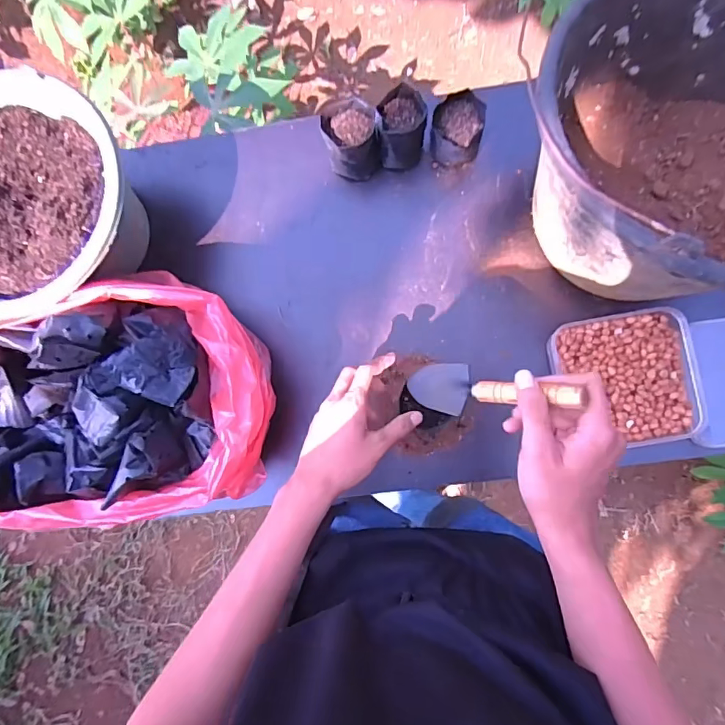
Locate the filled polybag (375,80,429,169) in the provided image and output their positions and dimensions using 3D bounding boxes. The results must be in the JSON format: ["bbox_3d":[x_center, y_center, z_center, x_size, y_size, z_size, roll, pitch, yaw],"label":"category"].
[{"bbox_3d":[0.048,-0.285,0.590,0.053,0.077,0.065,-1,86,1],"label":"filled polybag"}]

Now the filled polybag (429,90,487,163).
[{"bbox_3d":[0.114,-0.275,0.596,0.060,0.076,0.072,-1,86,1],"label":"filled polybag"}]

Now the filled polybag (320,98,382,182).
[{"bbox_3d":[-0.013,-0.271,0.589,0.062,0.078,0.068,-16,86,0],"label":"filled polybag"}]

